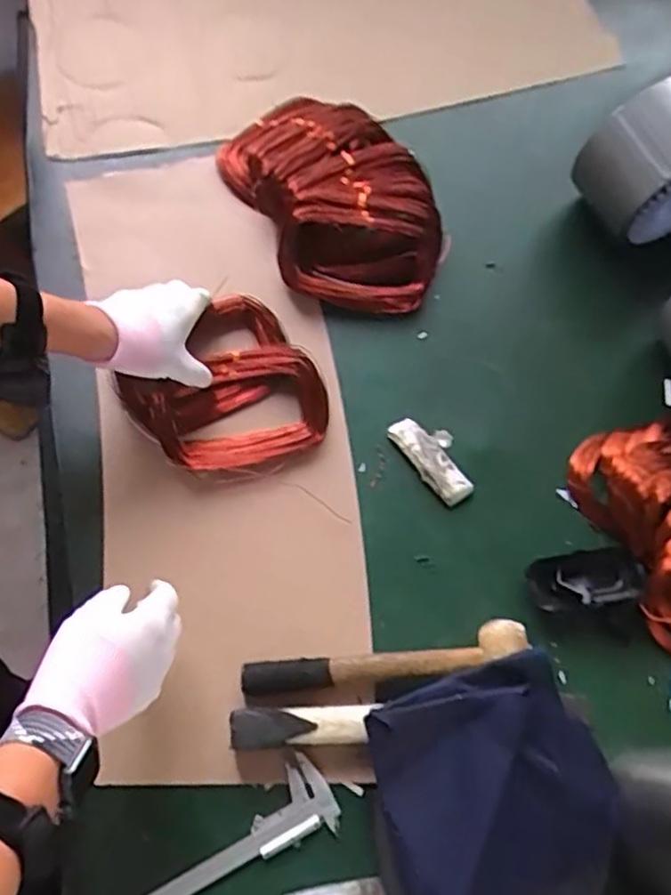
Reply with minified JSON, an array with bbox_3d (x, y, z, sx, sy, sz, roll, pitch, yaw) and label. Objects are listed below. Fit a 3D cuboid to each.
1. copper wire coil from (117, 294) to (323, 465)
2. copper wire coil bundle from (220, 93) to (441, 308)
[{"bbox_3d":[-0.109,-0.054,0.727,0.178,0.049,0.188,0,69,-1],"label":"copper wire coil"},{"bbox_3d":[0.002,-0.298,0.809,0.203,0.043,0.326,-24,73,-12],"label":"copper wire coil bundle"}]

